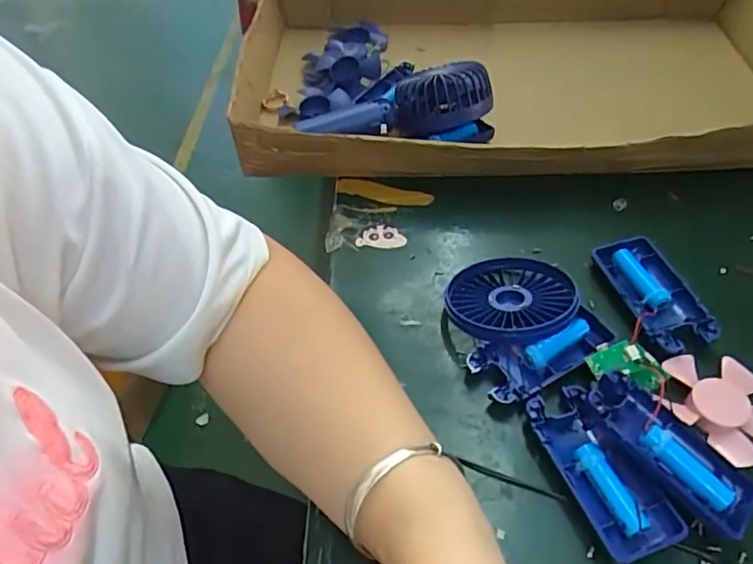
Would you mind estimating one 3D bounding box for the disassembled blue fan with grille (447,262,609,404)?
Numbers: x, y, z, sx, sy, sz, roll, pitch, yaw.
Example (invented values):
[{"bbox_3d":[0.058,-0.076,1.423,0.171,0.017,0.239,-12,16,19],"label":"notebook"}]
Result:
[{"bbox_3d":[0.094,0.020,0.364,0.092,0.031,0.103,-21,52,-15],"label":"disassembled blue fan with grille"}]

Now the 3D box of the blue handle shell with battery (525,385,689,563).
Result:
[{"bbox_3d":[0.123,0.104,0.302,0.045,0.017,0.093,-17,51,-12],"label":"blue handle shell with battery"}]

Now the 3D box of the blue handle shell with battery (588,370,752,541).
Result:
[{"bbox_3d":[0.159,0.093,0.299,0.047,0.017,0.094,-25,60,-38],"label":"blue handle shell with battery"}]

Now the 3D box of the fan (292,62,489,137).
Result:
[{"bbox_3d":[0.015,-0.156,0.488,0.171,0.054,0.067,1,50,3],"label":"fan"}]

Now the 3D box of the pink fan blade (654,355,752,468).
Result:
[{"bbox_3d":[0.206,0.071,0.324,0.058,0.013,0.070,-26,53,-18],"label":"pink fan blade"}]

